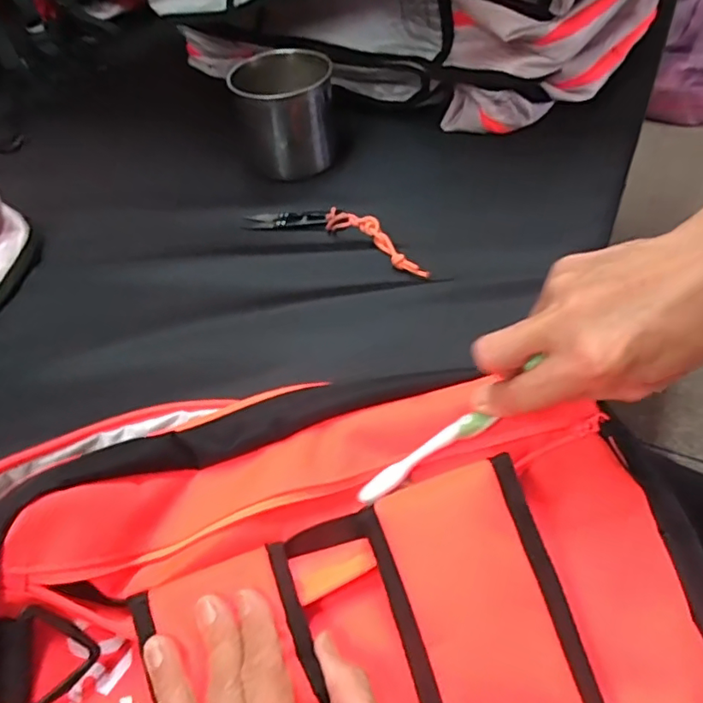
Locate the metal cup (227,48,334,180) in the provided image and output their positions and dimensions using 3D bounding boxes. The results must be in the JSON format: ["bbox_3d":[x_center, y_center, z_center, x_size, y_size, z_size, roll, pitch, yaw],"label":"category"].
[{"bbox_3d":[-0.066,-0.243,0.577,0.095,0.099,0.095,-3,49,4],"label":"metal cup"}]

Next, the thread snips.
[{"bbox_3d":[-0.013,-0.116,0.511,0.195,0.025,0.045,20,54,22],"label":"thread snips"}]

